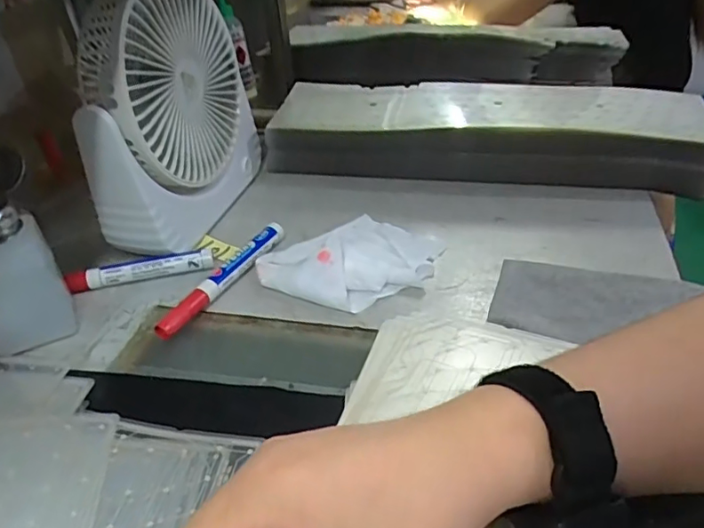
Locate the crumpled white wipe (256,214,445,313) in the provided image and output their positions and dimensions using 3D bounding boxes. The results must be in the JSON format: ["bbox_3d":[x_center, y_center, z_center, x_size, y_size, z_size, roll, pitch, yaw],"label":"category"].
[{"bbox_3d":[0.001,-0.009,0.437,0.121,0.022,0.112,16,39,26],"label":"crumpled white wipe"}]

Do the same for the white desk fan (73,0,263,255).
[{"bbox_3d":[-0.154,-0.128,0.476,0.067,0.198,0.191,5,36,12],"label":"white desk fan"}]

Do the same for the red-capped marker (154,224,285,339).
[{"bbox_3d":[-0.097,0.009,0.425,0.017,0.018,0.139,18,40,28],"label":"red-capped marker"}]

